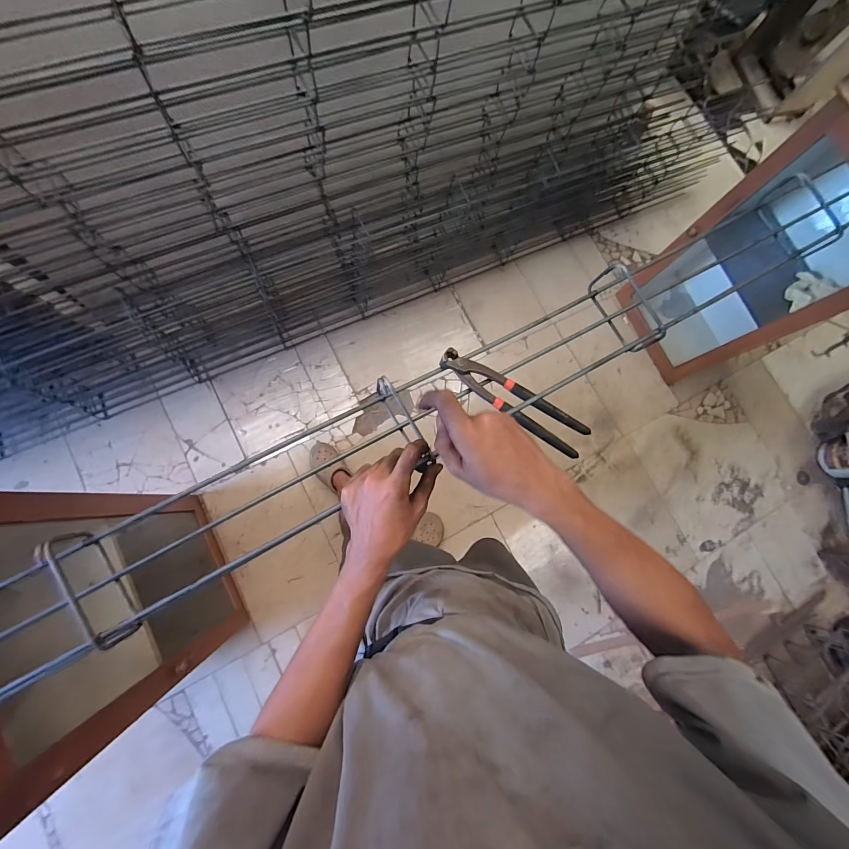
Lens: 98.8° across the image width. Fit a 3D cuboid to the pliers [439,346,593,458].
[{"bbox_3d":[0.117,-0.031,0.482,0.216,0.016,0.048,32,77,0],"label":"pliers"}]

